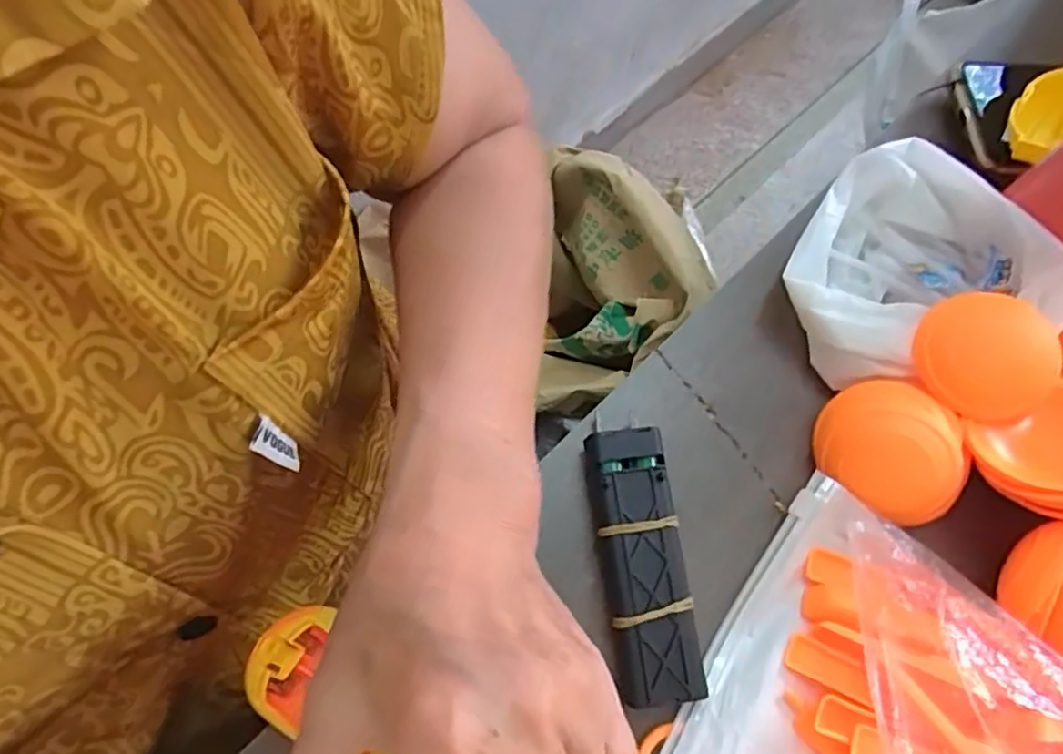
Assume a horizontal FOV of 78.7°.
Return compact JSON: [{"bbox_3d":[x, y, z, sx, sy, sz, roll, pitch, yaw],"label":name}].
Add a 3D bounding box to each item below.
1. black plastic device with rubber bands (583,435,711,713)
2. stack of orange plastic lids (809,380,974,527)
[{"bbox_3d":[0.045,0.077,0.270,0.032,0.024,0.106,-6,69,-5],"label":"black plastic device with rubber bands"},{"bbox_3d":[0.155,0.032,0.282,0.052,0.038,0.057,5,69,-1],"label":"stack of orange plastic lids"}]

